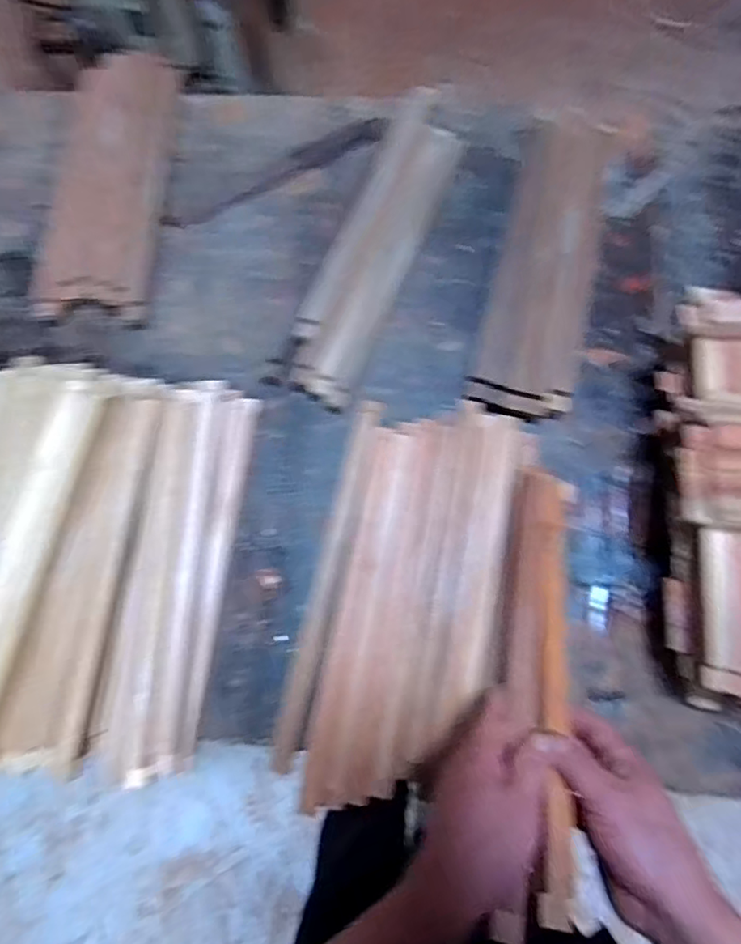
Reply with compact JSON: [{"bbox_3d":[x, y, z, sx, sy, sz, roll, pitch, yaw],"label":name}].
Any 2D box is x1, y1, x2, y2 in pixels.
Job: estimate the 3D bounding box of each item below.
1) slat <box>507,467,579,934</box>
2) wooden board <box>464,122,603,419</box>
[{"bbox_3d":[0.139,0.143,0.470,0.049,0.018,0.355,17,52,-5],"label":"slat"},{"bbox_3d":[0.193,-0.219,0.625,0.115,0.035,0.331,14,82,-9],"label":"wooden board"}]

